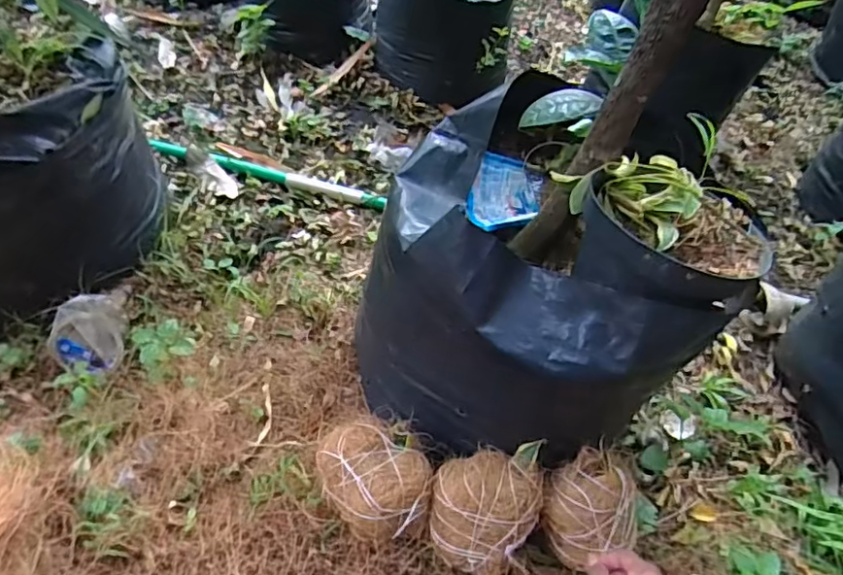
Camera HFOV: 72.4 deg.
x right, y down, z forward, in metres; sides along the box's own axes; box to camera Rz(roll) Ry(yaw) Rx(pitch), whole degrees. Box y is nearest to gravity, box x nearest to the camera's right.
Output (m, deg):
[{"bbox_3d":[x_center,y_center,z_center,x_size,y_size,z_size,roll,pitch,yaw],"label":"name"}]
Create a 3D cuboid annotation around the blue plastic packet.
[{"bbox_3d":[0.089,-0.095,0.609,0.071,0.036,0.111,18,49,7],"label":"blue plastic packet"}]

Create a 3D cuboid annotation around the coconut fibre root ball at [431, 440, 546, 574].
[{"bbox_3d":[0.061,0.209,0.552,0.091,0.105,0.099,4,49,-5],"label":"coconut fibre root ball"}]

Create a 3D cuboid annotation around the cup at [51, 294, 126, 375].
[{"bbox_3d":[-0.376,0.048,0.654,0.063,0.051,0.099,-4,52,-12],"label":"cup"}]

